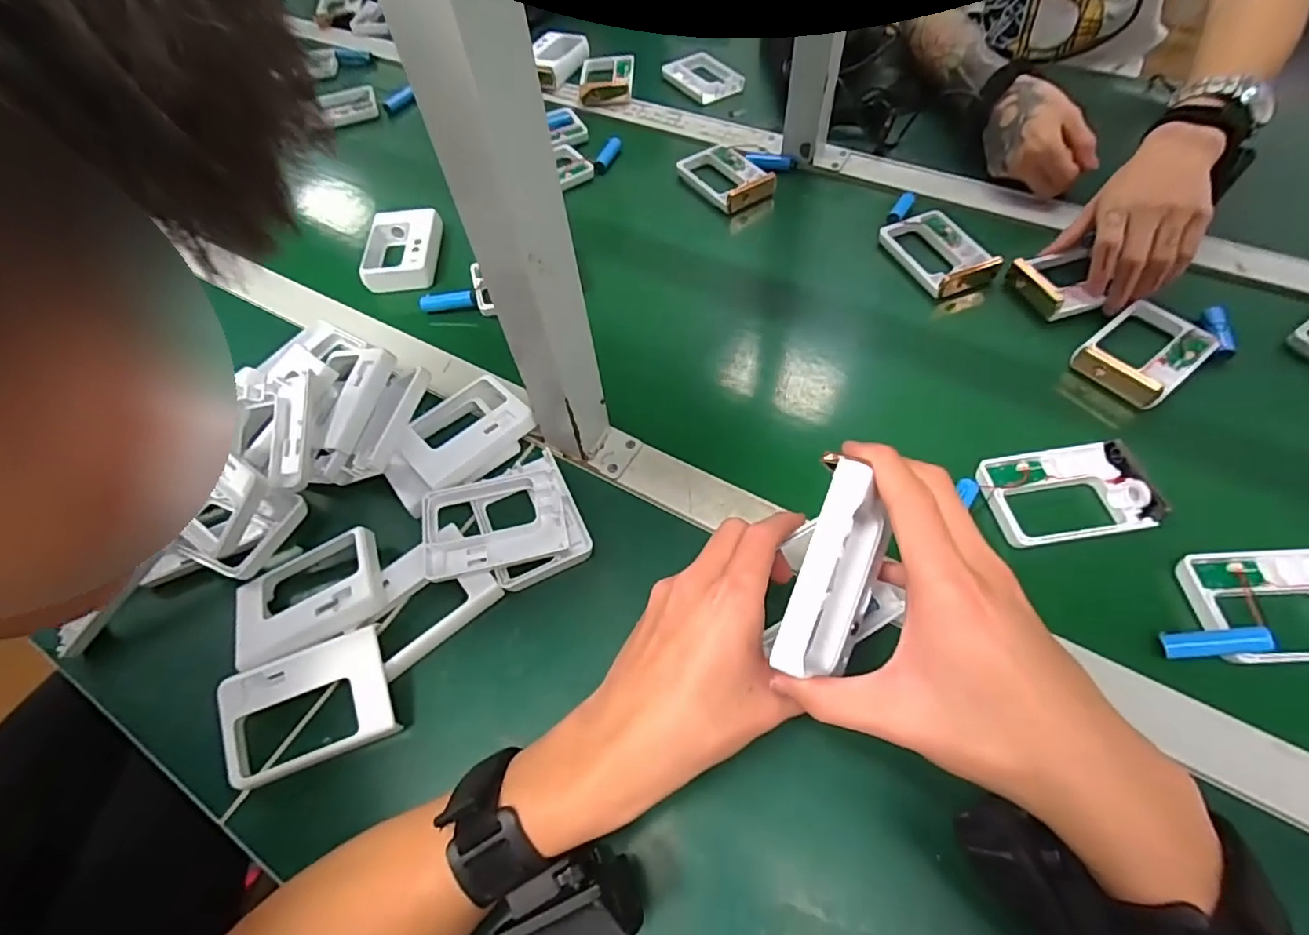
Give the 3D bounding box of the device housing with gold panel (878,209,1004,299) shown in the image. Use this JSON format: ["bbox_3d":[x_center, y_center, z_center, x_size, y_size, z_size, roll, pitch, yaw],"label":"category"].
[{"bbox_3d":[0.265,-0.204,0.541,0.073,0.018,0.097,-19,59,-8],"label":"device housing with gold panel"}]

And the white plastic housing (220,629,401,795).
[{"bbox_3d":[-0.203,0.141,0.344,0.091,0.025,0.063,-17,58,-8],"label":"white plastic housing"}]

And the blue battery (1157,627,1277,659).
[{"bbox_3d":[0.325,0.102,0.338,0.050,0.016,0.017,-13,55,20],"label":"blue battery"}]

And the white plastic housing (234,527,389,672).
[{"bbox_3d":[-0.226,0.081,0.379,0.094,0.025,0.073,-22,59,-10],"label":"white plastic housing"}]

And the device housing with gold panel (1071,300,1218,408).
[{"bbox_3d":[0.393,-0.095,0.463,0.101,0.018,0.069,-34,62,-17],"label":"device housing with gold panel"}]

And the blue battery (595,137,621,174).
[{"bbox_3d":[-0.053,-0.360,0.667,0.015,0.011,0.055,16,60,13],"label":"blue battery"}]

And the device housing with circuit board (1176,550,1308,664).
[{"bbox_3d":[0.382,0.081,0.348,0.097,0.022,0.070,-3,58,1],"label":"device housing with circuit board"}]

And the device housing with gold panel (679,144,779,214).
[{"bbox_3d":[0.078,-0.318,0.624,0.068,0.021,0.105,-32,61,-16],"label":"device housing with gold panel"}]

